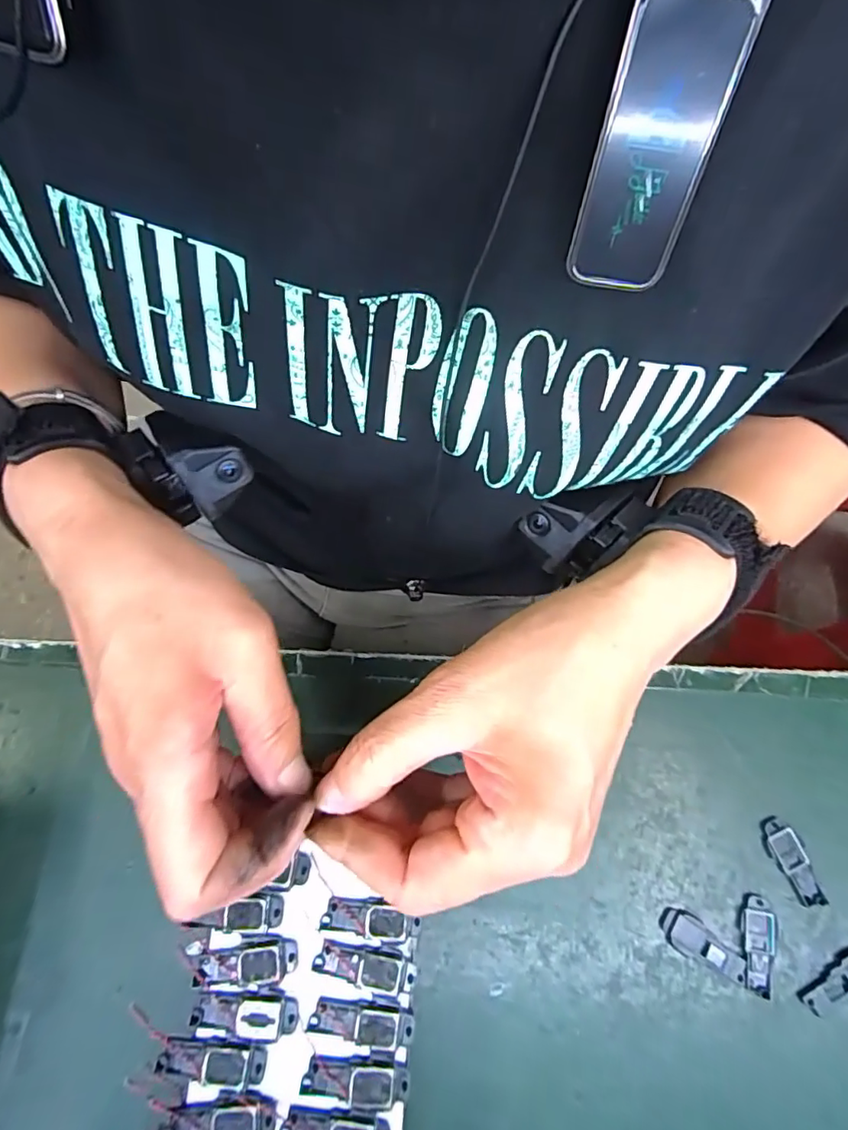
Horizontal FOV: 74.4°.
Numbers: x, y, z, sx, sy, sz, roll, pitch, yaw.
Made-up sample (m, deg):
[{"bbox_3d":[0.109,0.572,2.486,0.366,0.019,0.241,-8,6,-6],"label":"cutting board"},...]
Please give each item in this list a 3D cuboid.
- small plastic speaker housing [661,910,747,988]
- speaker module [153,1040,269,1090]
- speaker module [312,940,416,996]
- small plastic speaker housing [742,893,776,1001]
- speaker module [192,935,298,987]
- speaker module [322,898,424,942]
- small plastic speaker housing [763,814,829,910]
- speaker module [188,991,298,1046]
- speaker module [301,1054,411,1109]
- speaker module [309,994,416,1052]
[{"bbox_3d":[0.128,0.176,0.256,0.040,0.004,0.016,39,77,8],"label":"small plastic speaker housing"},{"bbox_3d":[-0.080,0.187,0.210,0.041,0.005,0.013,7,75,0],"label":"speaker module"},{"bbox_3d":[-0.023,0.158,0.219,0.039,0.004,0.014,9,75,1],"label":"speaker module"},{"bbox_3d":[0.154,0.175,0.256,0.015,0.004,0.040,11,75,1],"label":"small plastic speaker housing"},{"bbox_3d":[-0.070,0.157,0.219,0.039,0.005,0.016,-7,75,-4],"label":"speaker module"},{"bbox_3d":[-0.021,0.142,0.224,0.038,0.004,0.013,9,75,1],"label":"speaker module"},{"bbox_3d":[0.177,0.142,0.266,0.014,0.004,0.039,-23,77,-8],"label":"small plastic speaker housing"},{"bbox_3d":[-0.069,0.173,0.214,0.040,0.004,0.016,5,75,0],"label":"speaker module"},{"bbox_3d":[-0.026,0.193,0.208,0.039,0.004,0.014,4,75,-1],"label":"speaker module"},{"bbox_3d":[-0.024,0.175,0.214,0.039,0.004,0.014,8,75,1],"label":"speaker module"}]

